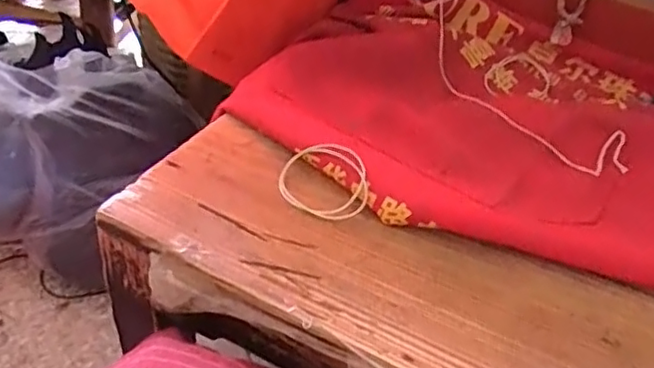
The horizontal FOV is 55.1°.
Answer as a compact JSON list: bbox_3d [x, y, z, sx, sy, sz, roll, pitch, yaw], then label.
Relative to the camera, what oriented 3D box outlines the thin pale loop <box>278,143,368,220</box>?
[{"bbox_3d":[-0.003,-0.002,0.437,0.062,0.006,0.059,-5,63,10],"label":"thin pale loop"}]

